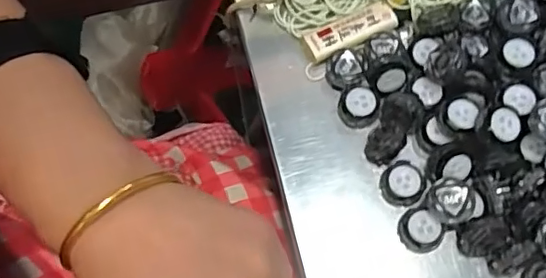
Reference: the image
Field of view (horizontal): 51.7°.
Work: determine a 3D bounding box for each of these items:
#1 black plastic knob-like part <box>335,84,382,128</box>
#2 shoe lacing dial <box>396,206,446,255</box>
[{"bbox_3d":[0.058,-0.022,0.381,0.028,0.014,0.026,0,72,1],"label":"black plastic knob-like part"},{"bbox_3d":[0.092,0.058,0.352,0.024,0.010,0.027,-42,75,-11],"label":"shoe lacing dial"}]

